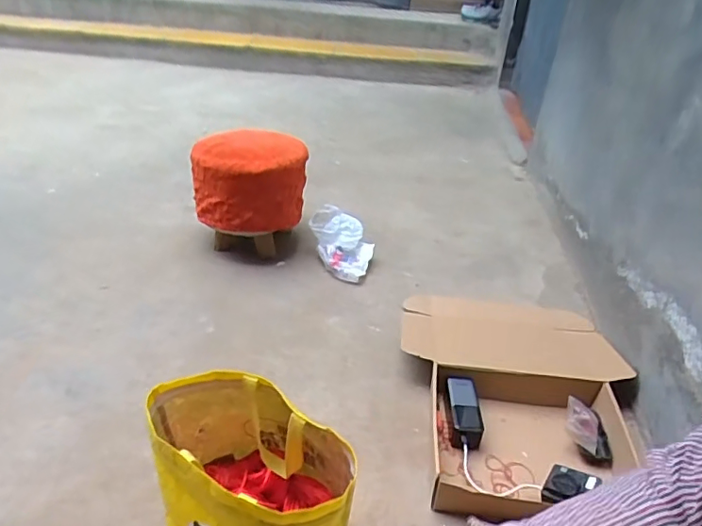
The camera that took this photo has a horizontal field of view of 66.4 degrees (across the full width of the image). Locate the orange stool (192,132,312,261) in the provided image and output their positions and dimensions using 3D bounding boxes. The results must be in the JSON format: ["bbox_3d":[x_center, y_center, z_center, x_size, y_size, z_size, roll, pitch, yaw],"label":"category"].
[{"bbox_3d":[-0.264,-0.191,1.459,0.240,0.274,0.263,2,34,-2],"label":"orange stool"}]

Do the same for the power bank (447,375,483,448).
[{"bbox_3d":[0.212,0.278,1.000,0.055,0.057,0.141,4,34,1],"label":"power bank"}]

